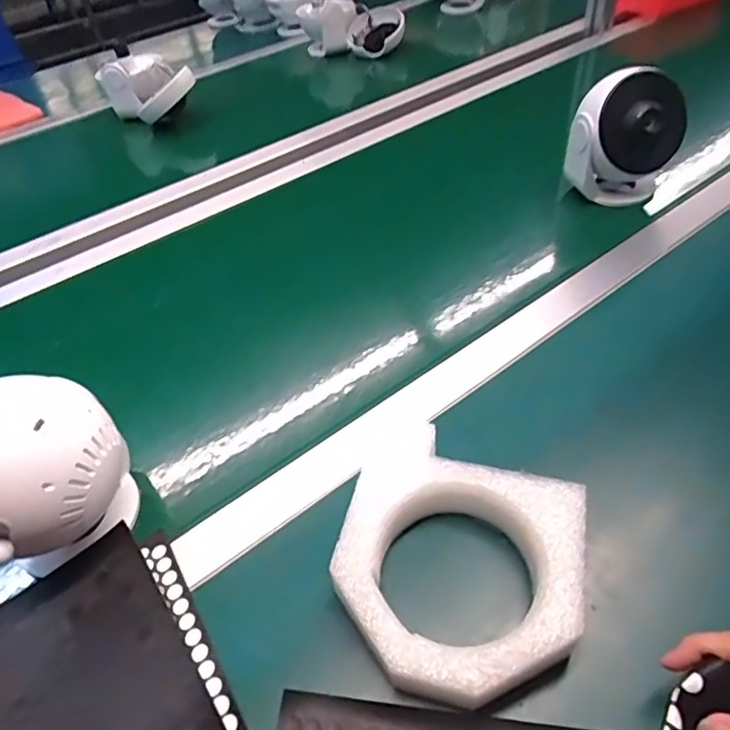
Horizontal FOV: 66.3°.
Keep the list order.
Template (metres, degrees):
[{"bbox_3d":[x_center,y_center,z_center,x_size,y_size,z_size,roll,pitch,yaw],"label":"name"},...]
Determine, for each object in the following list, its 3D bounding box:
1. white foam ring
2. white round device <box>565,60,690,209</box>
[{"bbox_3d":[0.058,0.124,0.353,0.144,0.045,0.160,9,48,15],"label":"white foam ring"},{"bbox_3d":[0.300,-0.255,0.649,0.113,0.152,0.109,16,50,21],"label":"white round device"}]

